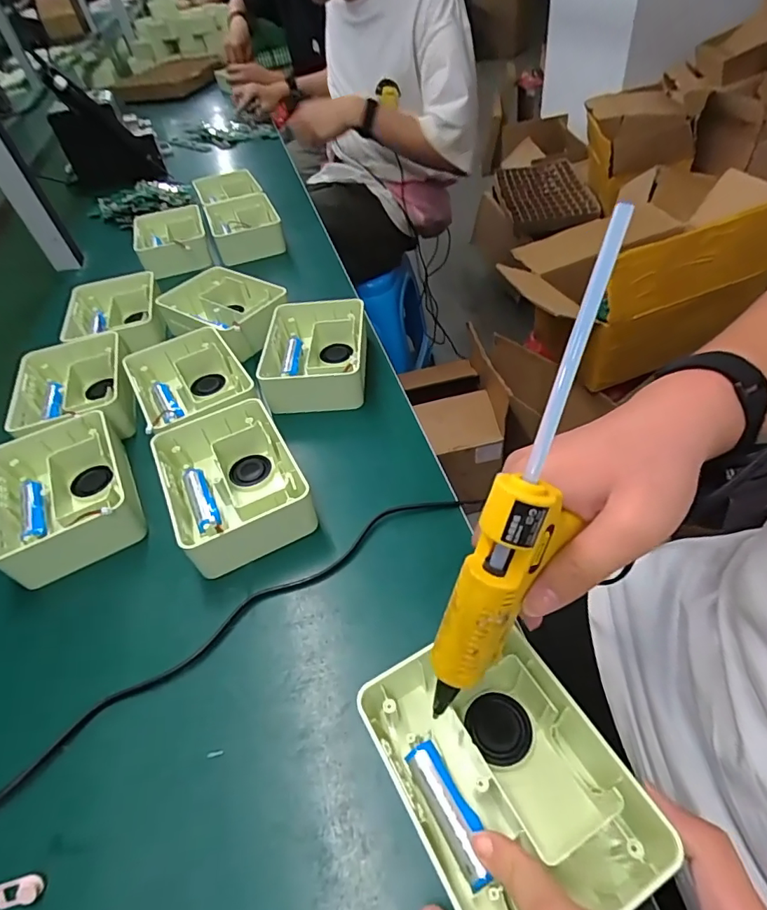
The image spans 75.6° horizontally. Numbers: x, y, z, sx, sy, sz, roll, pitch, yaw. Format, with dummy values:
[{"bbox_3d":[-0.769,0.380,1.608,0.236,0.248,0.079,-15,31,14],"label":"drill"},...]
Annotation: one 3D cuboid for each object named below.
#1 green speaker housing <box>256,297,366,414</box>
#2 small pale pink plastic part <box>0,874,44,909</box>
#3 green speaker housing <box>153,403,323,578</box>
[{"bbox_3d":[-0.075,-0.113,0.553,0.112,0.052,0.149,-6,47,2],"label":"green speaker housing"},{"bbox_3d":[-0.198,0.236,0.267,0.026,0.005,0.013,-8,48,-4],"label":"small pale pink plastic part"},{"bbox_3d":[-0.130,0.024,0.432,0.108,0.048,0.150,-24,49,-14],"label":"green speaker housing"}]

